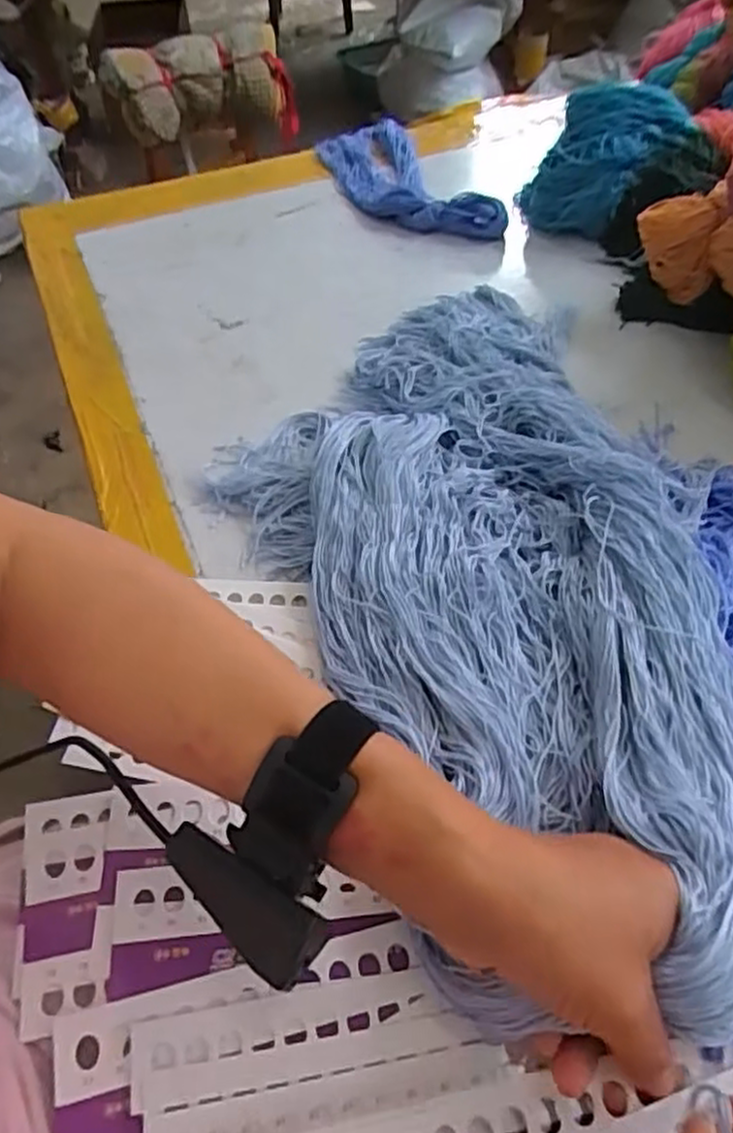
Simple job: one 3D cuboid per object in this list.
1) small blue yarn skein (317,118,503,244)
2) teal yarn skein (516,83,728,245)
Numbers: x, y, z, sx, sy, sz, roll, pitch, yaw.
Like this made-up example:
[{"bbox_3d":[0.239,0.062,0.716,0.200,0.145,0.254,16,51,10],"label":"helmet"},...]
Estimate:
[{"bbox_3d":[0.037,-0.414,0.769,0.102,0.036,0.287,-22,54,-14],"label":"small blue yarn skein"},{"bbox_3d":[0.239,-0.381,0.688,0.171,0.109,0.094,9,52,9],"label":"teal yarn skein"}]

